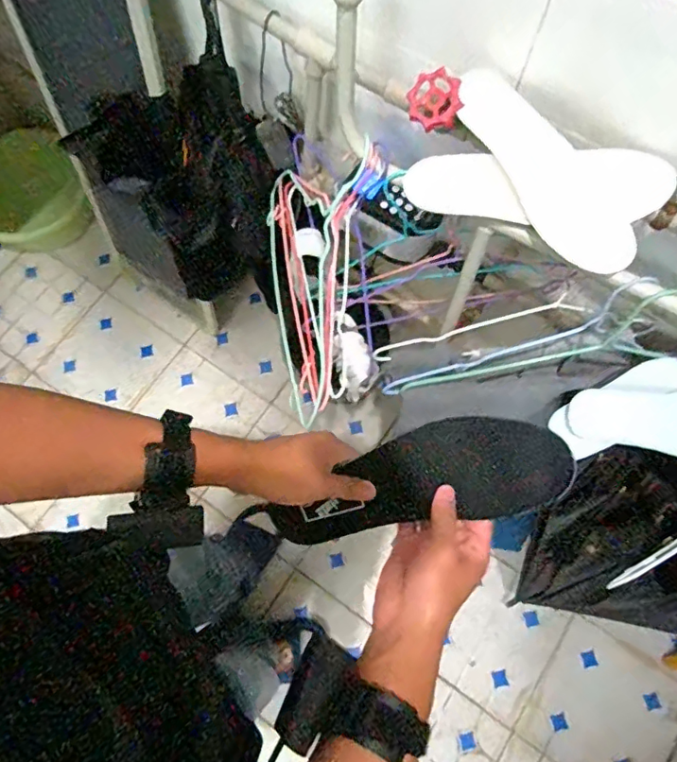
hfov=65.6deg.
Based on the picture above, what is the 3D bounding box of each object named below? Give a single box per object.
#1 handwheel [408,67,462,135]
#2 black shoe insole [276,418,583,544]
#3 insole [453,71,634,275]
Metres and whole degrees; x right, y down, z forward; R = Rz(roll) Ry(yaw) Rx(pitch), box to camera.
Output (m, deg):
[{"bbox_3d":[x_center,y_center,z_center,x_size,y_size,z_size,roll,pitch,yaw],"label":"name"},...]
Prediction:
[{"bbox_3d":[0.098,-0.287,0.539,0.051,0.010,0.054,-6,102,21],"label":"handwheel"},{"bbox_3d":[0.058,0.092,0.456,0.262,0.030,0.087,-21,71,18],"label":"black shoe insole"},{"bbox_3d":[0.214,-0.218,0.542,0.078,0.018,0.249,-31,81,1],"label":"insole"}]

